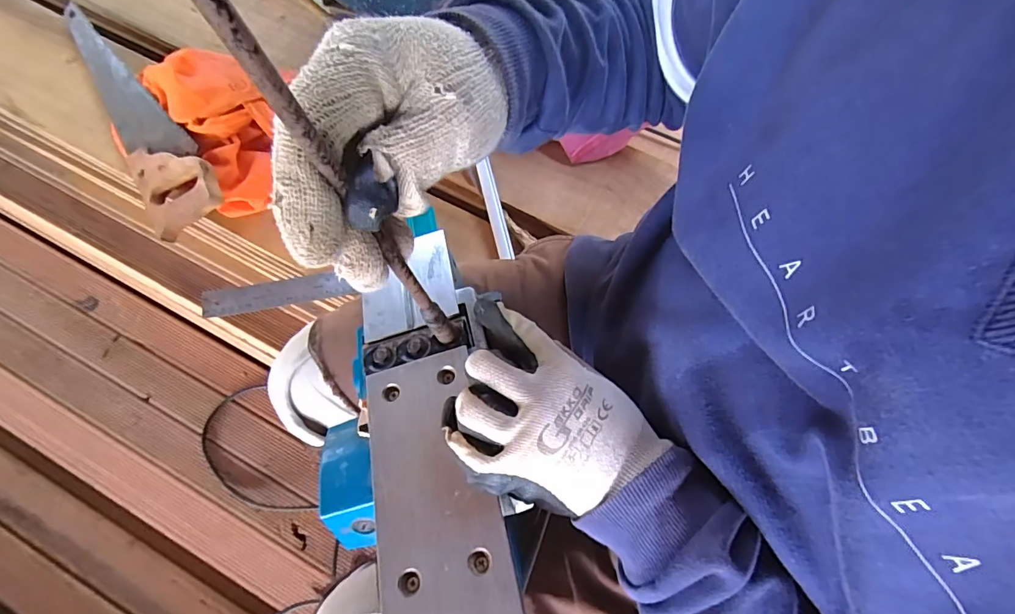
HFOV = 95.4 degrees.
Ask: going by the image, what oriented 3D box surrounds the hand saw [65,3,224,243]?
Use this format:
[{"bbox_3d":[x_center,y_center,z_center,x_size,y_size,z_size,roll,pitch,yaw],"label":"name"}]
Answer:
[{"bbox_3d":[-0.551,-0.296,0.658,0.097,0.041,0.536,-36,70,-17],"label":"hand saw"}]

